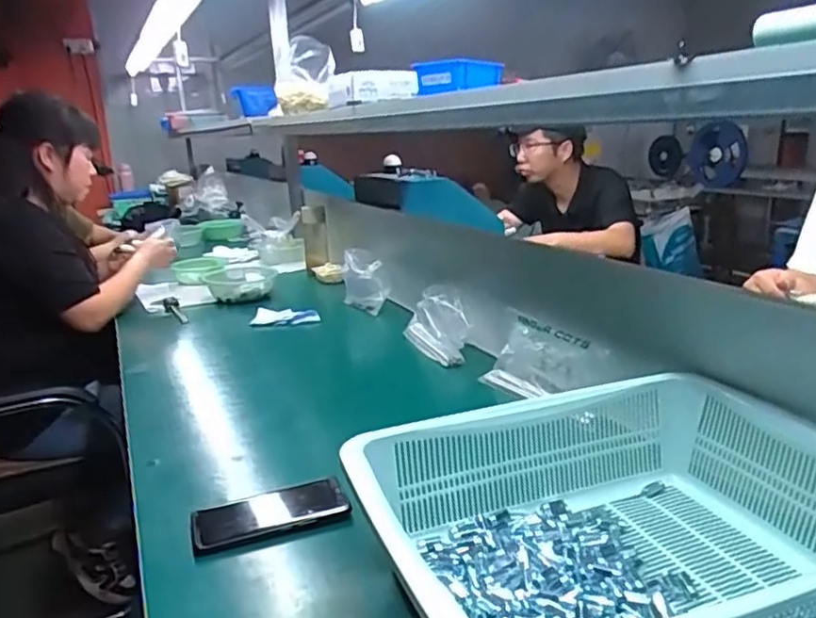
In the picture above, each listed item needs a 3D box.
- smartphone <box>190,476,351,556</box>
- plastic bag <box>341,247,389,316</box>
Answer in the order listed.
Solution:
[{"bbox_3d":[-0.150,0.223,0.702,0.162,0.014,0.067,-8,16,-18],"label":"smartphone"},{"bbox_3d":[-0.099,-0.062,1.501,0.070,0.144,0.116,-10,17,-26],"label":"plastic bag"}]

